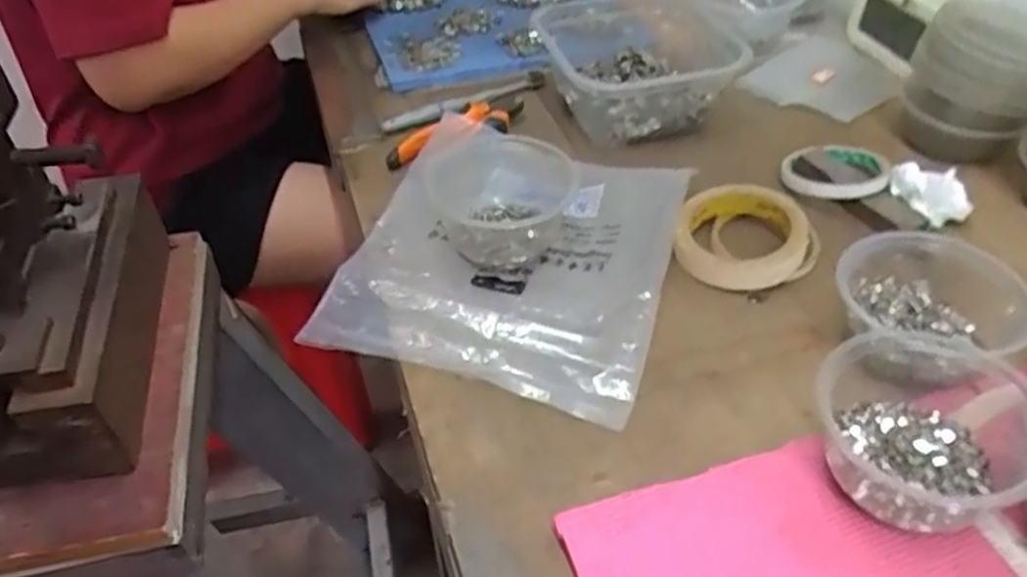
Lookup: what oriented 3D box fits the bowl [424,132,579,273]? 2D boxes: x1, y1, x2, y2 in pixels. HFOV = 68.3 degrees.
[{"bbox_3d":[-0.001,-0.082,0.622,0.122,0.049,0.135,-16,46,-11],"label":"bowl"}]

